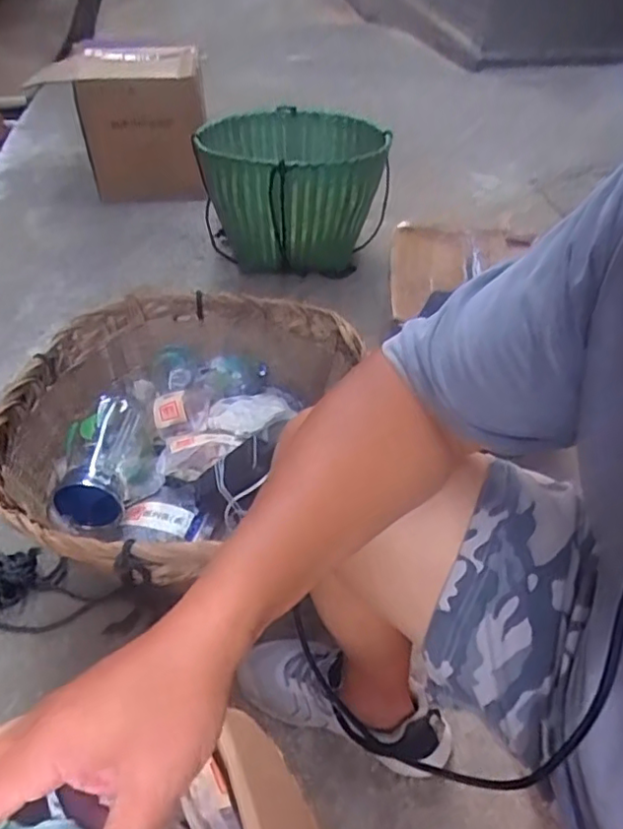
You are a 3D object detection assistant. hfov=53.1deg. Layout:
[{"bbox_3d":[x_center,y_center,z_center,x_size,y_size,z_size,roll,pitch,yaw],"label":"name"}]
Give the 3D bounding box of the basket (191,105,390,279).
[{"bbox_3d":[-0.046,-0.662,1.809,0.521,0.322,0.554,-11,44,-12],"label":"basket"}]

